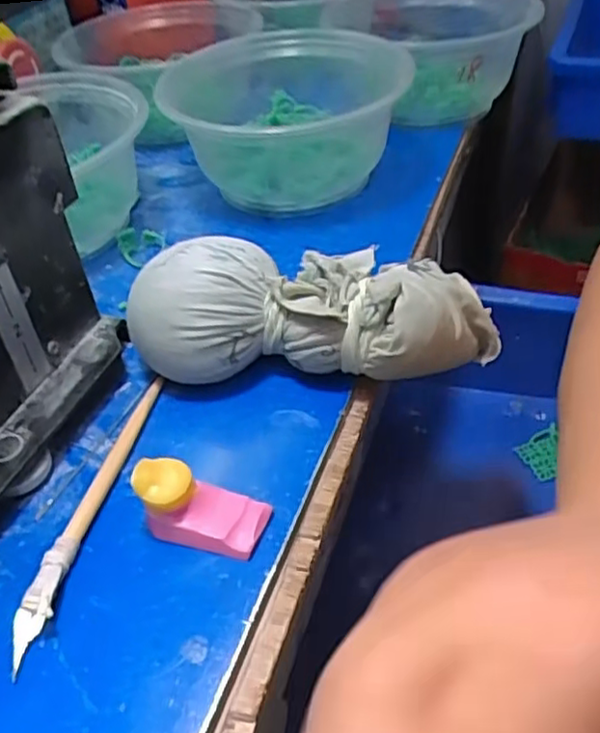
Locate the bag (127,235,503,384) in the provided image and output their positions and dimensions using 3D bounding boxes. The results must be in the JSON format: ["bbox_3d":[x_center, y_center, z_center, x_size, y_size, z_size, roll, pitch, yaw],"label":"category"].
[{"bbox_3d":[0.008,-0.020,0.268,0.142,0.050,0.061,-1,42,5],"label":"bag"}]

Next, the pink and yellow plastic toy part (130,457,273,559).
[{"bbox_3d":[-0.033,0.045,0.222,0.041,0.022,0.021,6,44,13],"label":"pink and yellow plastic toy part"}]

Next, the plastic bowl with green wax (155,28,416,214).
[{"bbox_3d":[-0.011,-0.146,0.399,0.146,0.064,0.154,1,43,8],"label":"plastic bowl with green wax"}]

